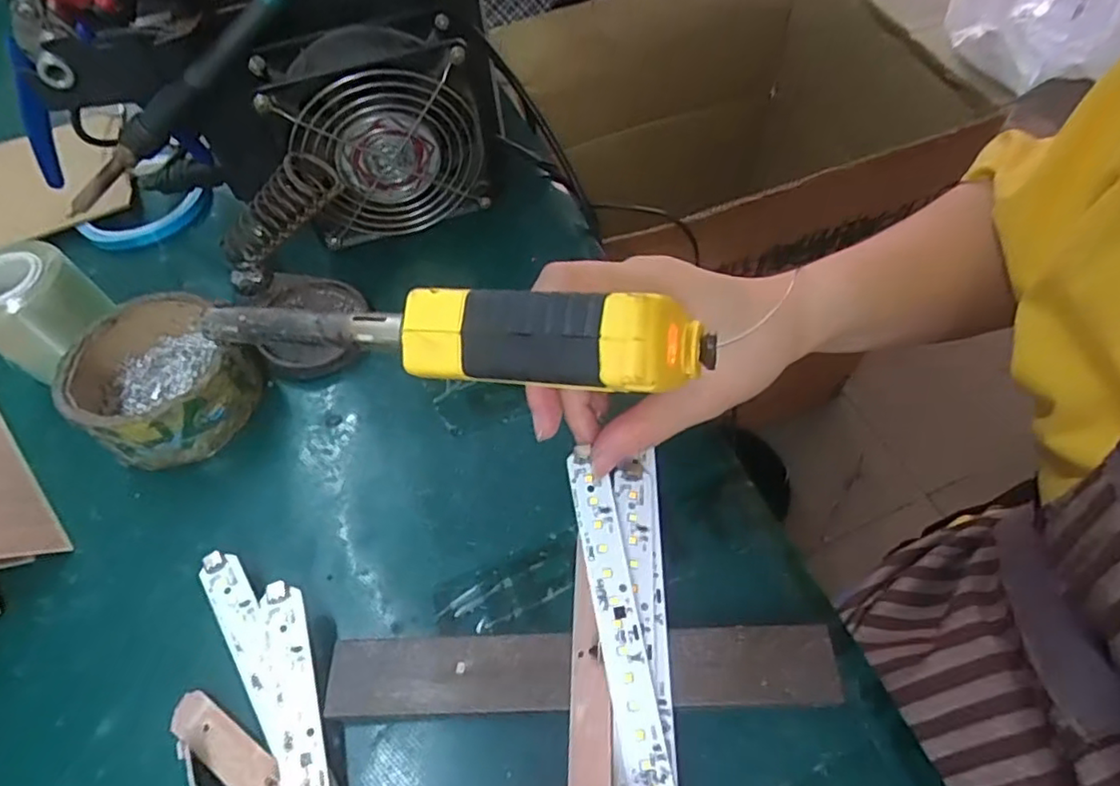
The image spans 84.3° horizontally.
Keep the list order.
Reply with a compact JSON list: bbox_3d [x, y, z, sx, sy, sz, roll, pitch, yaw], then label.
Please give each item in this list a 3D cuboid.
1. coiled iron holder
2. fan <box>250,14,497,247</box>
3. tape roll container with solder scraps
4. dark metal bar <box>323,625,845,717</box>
[{"bbox_3d":[-0.165,-0.098,0.362,0.093,0.026,0.031,-41,60,19],"label":"coiled iron holder"},{"bbox_3d":[-0.101,-0.153,0.380,0.129,0.113,0.052,-15,59,-7],"label":"fan"},{"bbox_3d":[-0.216,-0.009,0.337,0.084,0.040,0.083,34,65,20],"label":"tape roll container with solder scraps"},{"bbox_3d":[0.009,0.115,0.258,0.208,0.004,0.030,-2,57,2],"label":"dark metal bar"}]

